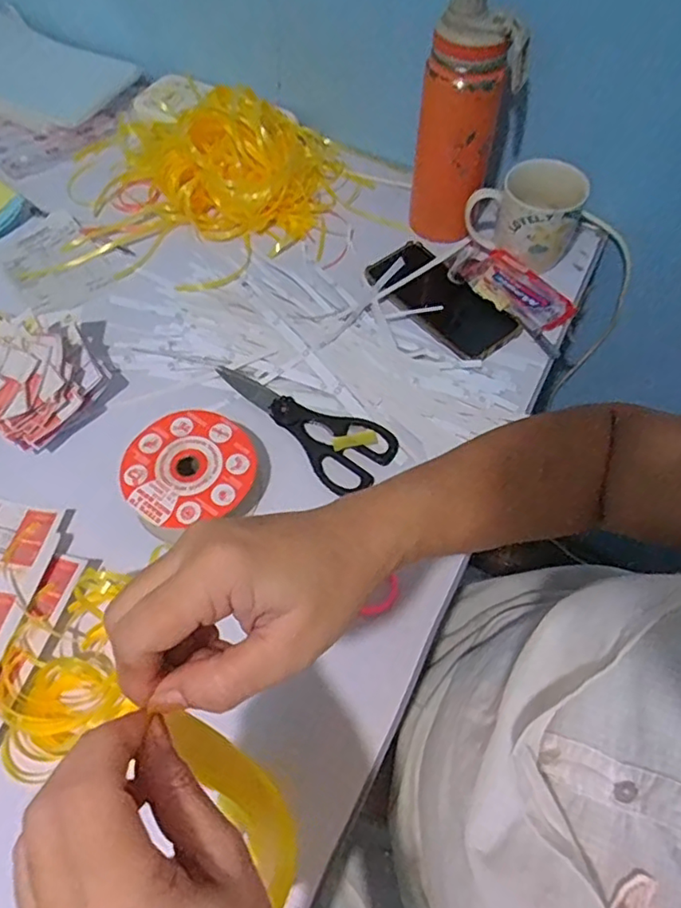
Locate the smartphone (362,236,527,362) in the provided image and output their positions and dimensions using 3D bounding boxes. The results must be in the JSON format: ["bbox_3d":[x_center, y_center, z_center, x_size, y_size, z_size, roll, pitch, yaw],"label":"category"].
[{"bbox_3d":[0.106,-0.164,0.625,0.077,0.011,0.163,-37,68,-18],"label":"smartphone"}]

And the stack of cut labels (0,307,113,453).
[{"bbox_3d":[-0.289,-0.071,0.548,0.121,0.065,0.147,33,67,16],"label":"stack of cut labels"}]

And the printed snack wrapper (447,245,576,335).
[{"bbox_3d":[0.174,-0.179,0.626,0.141,0.029,0.062,41,69,19],"label":"printed snack wrapper"}]

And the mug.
[{"bbox_3d":[0.203,-0.261,0.631,0.101,0.078,0.097,38,68,18],"label":"mug"}]

